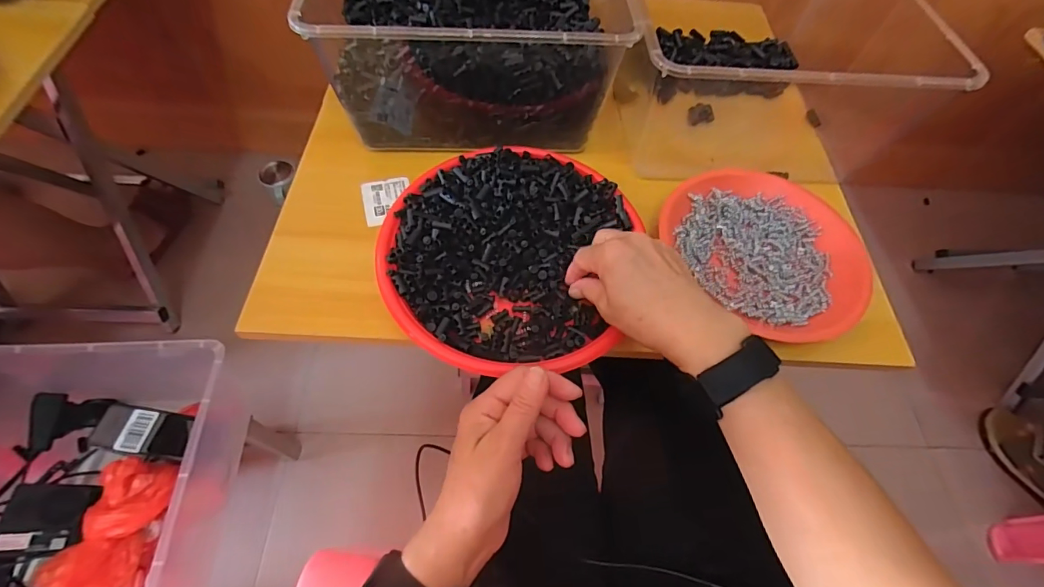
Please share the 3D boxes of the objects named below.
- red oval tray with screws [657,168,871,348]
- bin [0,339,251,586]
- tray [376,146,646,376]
[{"bbox_3d":[0.242,-0.049,0.450,0.168,0.033,0.190,-32,67,-20],"label":"red oval tray with screws"},{"bbox_3d":[-0.494,0.219,0.528,0.298,0.168,0.330,-2,61,-5],"label":"bin"},{"bbox_3d":[-0.016,-0.042,0.415,0.212,0.036,0.226,2,60,-3],"label":"tray"}]

